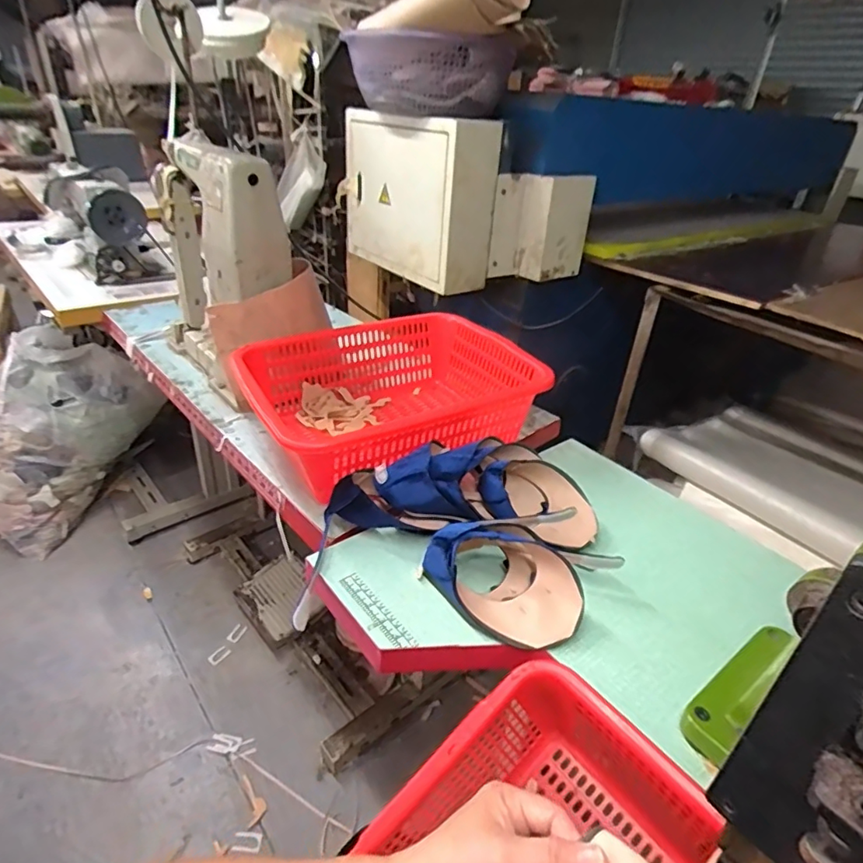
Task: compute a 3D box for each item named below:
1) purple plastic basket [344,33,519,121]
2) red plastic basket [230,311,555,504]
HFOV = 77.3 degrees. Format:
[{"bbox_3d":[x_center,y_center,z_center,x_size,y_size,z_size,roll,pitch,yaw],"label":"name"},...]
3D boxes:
[{"bbox_3d":[-0.004,-0.784,1.196,0.291,0.140,0.243,-23,41,-36],"label":"purple plastic basket"},{"bbox_3d":[-0.057,-0.054,0.879,0.458,0.134,0.328,-16,37,-29],"label":"red plastic basket"}]

